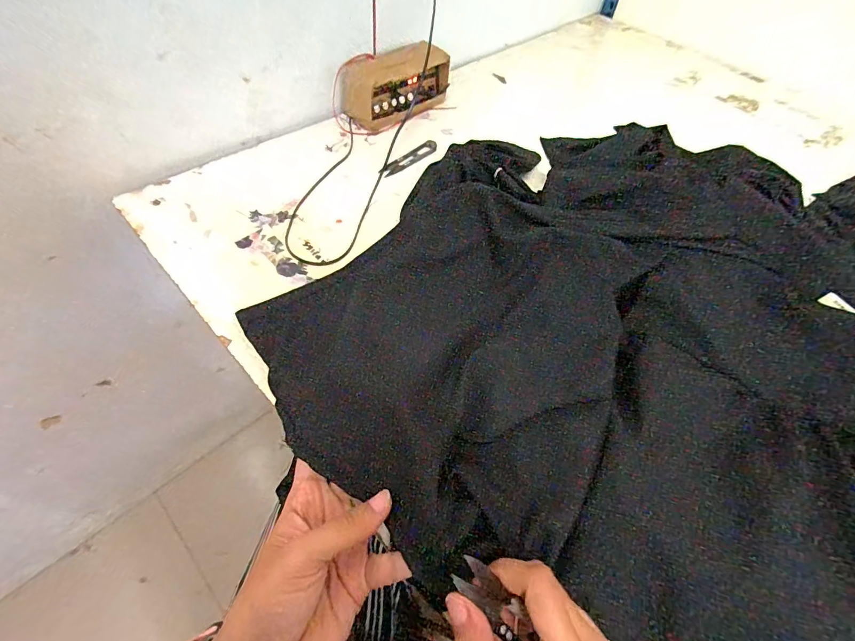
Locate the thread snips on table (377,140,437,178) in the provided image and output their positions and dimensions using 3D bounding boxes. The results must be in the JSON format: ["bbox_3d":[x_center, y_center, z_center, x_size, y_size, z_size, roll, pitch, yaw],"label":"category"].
[{"bbox_3d":[-0.026,-0.257,0.631,0.026,0.005,0.114,37,60,19],"label":"thread snips on table"}]

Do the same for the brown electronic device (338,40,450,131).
[{"bbox_3d":[-0.054,-0.402,0.678,0.177,0.083,0.082,-36,66,-26],"label":"brown electronic device"}]

